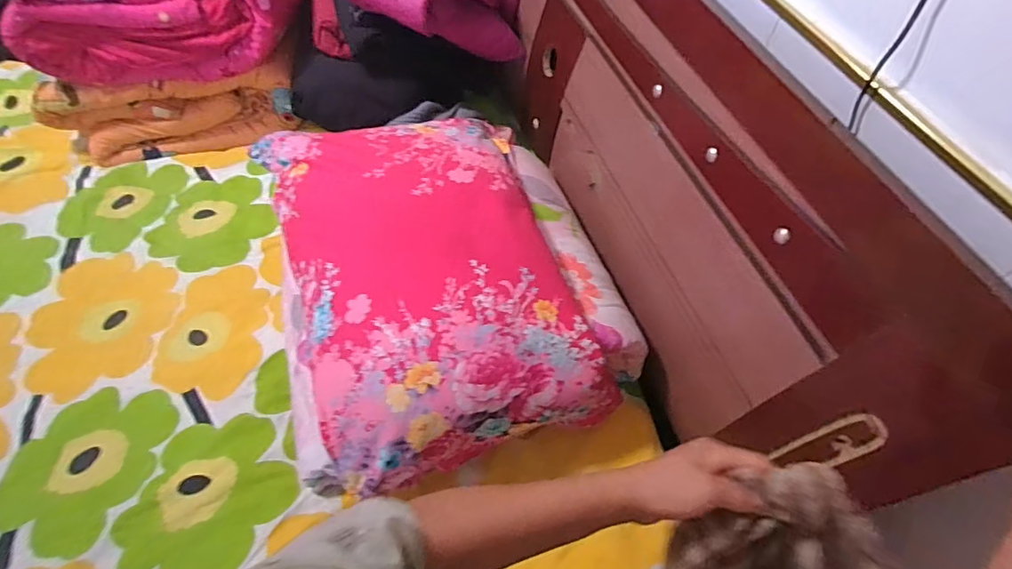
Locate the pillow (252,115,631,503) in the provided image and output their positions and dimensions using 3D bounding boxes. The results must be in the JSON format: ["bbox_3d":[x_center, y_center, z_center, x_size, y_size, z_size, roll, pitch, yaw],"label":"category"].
[{"bbox_3d":[-0.157,-0.031,0.823,0.489,0.178,0.613,-17,59,-10],"label":"pillow"}]

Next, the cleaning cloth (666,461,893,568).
[{"bbox_3d":[0.211,0.232,0.410,0.127,0.158,0.106,-23,61,-14],"label":"cleaning cloth"}]

